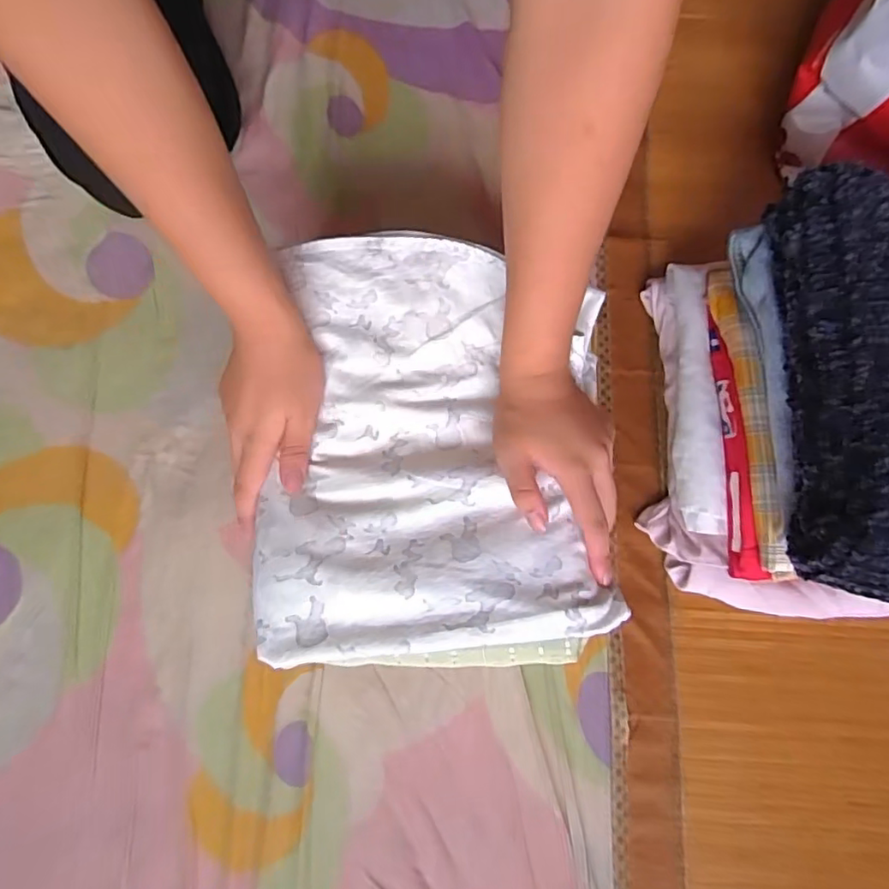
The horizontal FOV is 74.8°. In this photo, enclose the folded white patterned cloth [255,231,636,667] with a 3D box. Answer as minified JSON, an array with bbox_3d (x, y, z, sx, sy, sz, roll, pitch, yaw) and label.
[{"bbox_3d":[-0.009,-0.007,0.427,0.244,0.030,0.298,-2,78,-1],"label":"folded white patterned cloth"}]

